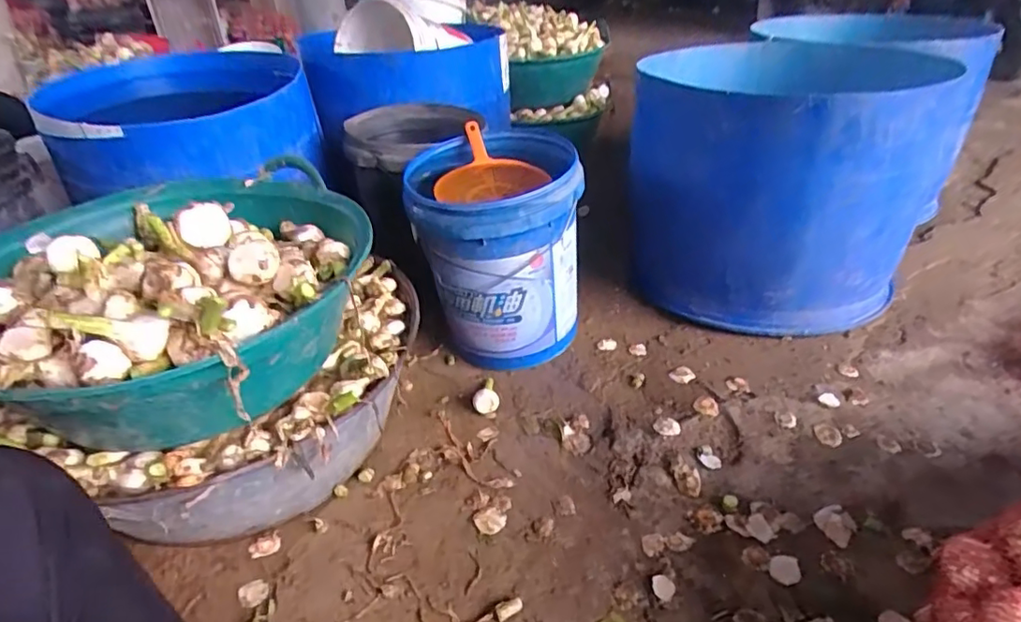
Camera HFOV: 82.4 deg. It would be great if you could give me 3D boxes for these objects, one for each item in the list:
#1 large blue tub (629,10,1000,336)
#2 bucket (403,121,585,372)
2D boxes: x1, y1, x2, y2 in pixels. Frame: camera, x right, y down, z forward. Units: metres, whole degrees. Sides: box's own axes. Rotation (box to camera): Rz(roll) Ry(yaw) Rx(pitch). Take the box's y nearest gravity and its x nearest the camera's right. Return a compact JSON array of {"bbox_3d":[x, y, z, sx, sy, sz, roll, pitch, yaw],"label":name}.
[{"bbox_3d":[0.577,-0.289,1.295,0.554,0.481,0.571,-1,33,1],"label":"large blue tub"},{"bbox_3d":[-0.026,-0.107,1.135,0.306,0.373,0.340,-3,33,-2],"label":"bucket"}]

